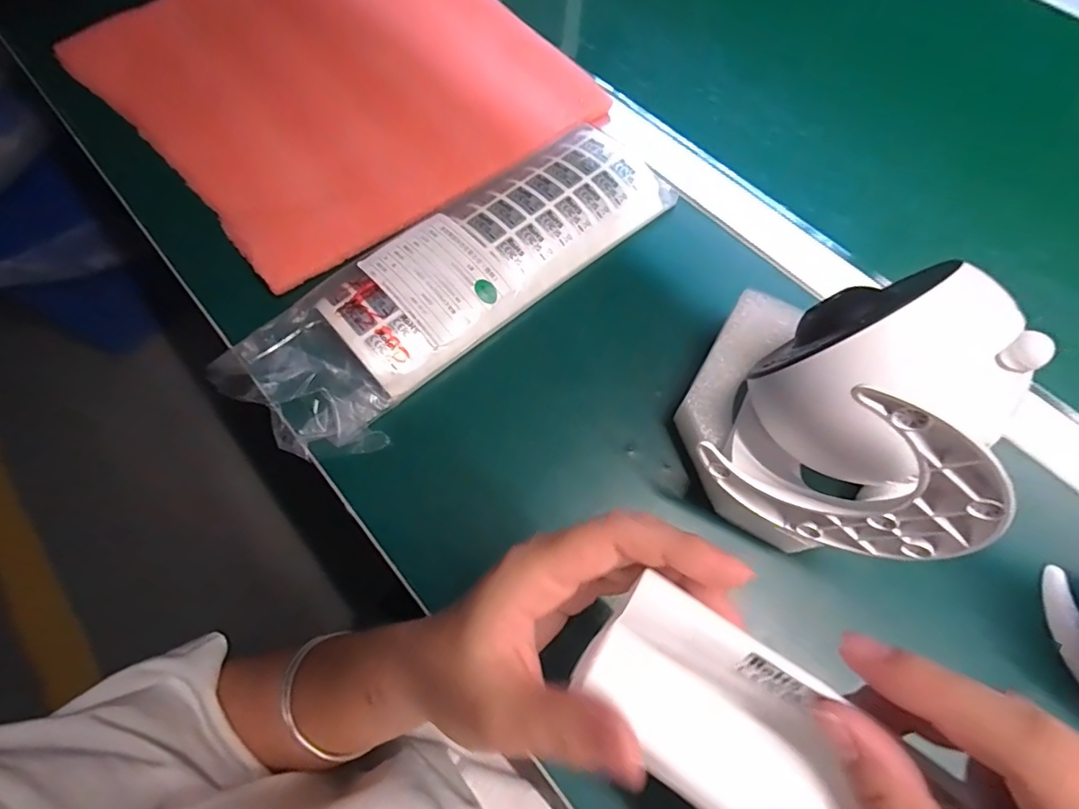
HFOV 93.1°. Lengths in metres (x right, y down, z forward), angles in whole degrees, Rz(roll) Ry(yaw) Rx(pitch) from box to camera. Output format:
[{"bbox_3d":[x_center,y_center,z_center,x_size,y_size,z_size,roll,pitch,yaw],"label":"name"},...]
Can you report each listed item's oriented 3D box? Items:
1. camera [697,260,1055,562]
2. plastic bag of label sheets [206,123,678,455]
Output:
[{"bbox_3d":[0.156,0.001,0.245,0.110,0.116,0.114,26,71,12],"label":"camera"},{"bbox_3d":[-0.058,-0.099,0.372,0.334,0.030,0.115,-41,73,-13],"label":"plastic bag of label sheets"}]

